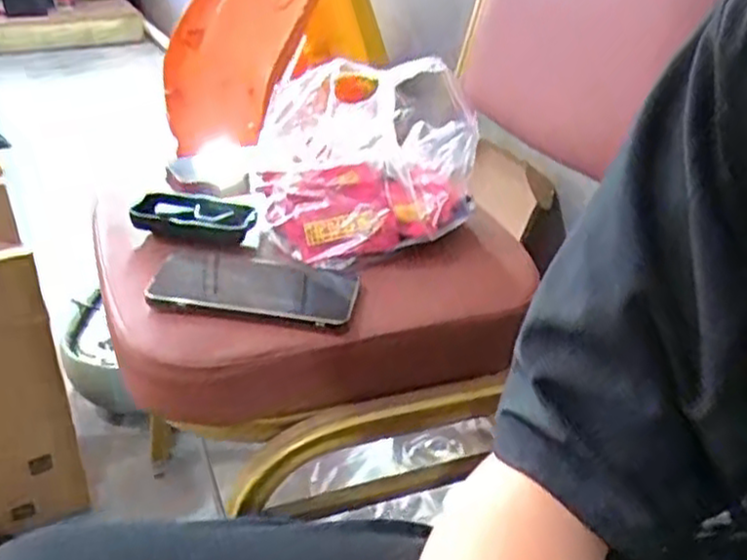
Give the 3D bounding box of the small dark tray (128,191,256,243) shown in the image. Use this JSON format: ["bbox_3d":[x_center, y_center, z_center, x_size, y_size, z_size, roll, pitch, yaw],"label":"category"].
[{"bbox_3d":[-0.161,-0.058,0.692,0.103,0.023,0.061,1,32,-2],"label":"small dark tray"}]

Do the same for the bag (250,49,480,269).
[{"bbox_3d":[-0.009,-0.116,0.713,0.203,0.141,0.165,-2,33,-7],"label":"bag"}]

